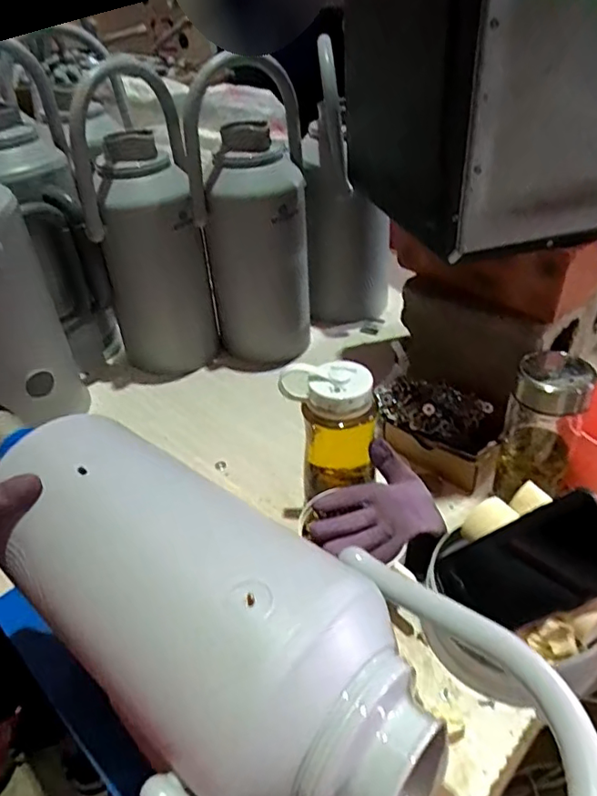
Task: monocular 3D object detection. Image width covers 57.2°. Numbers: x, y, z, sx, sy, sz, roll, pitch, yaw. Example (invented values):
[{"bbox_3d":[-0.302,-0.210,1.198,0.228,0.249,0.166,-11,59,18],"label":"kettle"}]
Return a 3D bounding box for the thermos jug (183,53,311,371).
[{"bbox_3d":[-0.065,-0.241,0.802,0.157,0.416,0.162,-6,38,-1],"label":"thermos jug"}]

